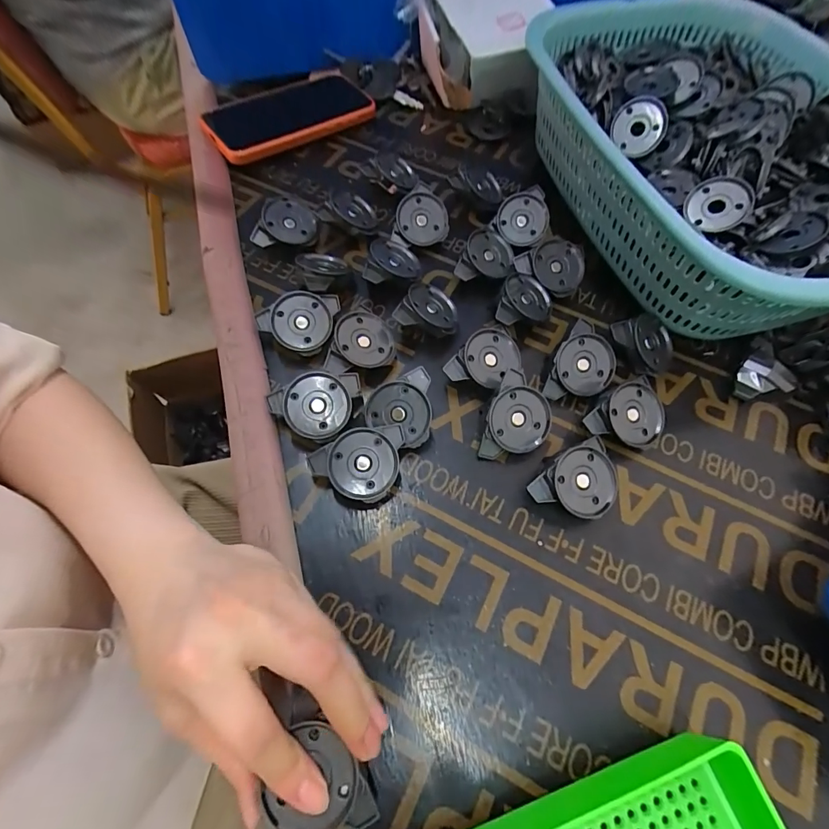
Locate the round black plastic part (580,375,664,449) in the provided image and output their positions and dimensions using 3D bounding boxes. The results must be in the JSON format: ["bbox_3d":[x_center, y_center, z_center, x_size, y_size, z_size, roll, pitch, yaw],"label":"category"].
[{"bbox_3d":[0.140,0.003,0.282,0.053,0.018,0.044,-20,90,-8],"label":"round black plastic part"}]

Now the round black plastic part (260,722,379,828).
[{"bbox_3d":[-0.042,0.160,0.184,0.046,0.008,0.040,-5,63,-6],"label":"round black plastic part"}]

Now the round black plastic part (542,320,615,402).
[{"bbox_3d":[0.119,-0.035,0.296,0.042,0.010,0.058,20,96,-8],"label":"round black plastic part"}]

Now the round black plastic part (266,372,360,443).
[{"bbox_3d":[-0.067,-0.010,0.278,0.051,0.015,0.049,20,84,-7],"label":"round black plastic part"}]

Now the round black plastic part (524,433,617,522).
[{"bbox_3d":[0.099,0.044,0.261,0.054,0.018,0.043,-27,89,-13],"label":"round black plastic part"}]

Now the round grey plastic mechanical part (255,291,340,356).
[{"bbox_3d":[-0.086,-0.066,0.309,0.059,0.021,0.045,-5,89,-5],"label":"round grey plastic mechanical part"}]

